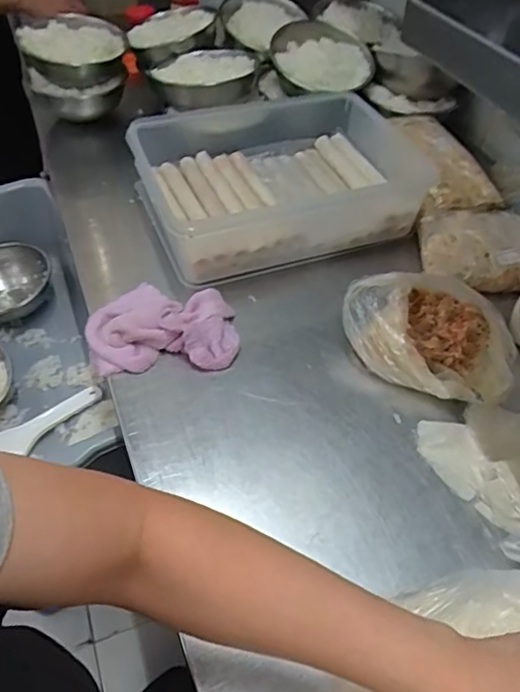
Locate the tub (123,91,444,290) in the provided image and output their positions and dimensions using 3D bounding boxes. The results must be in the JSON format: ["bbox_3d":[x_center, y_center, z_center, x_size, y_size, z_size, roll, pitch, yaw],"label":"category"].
[{"bbox_3d":[0.029,-0.233,0.774,0.380,0.113,0.272,-15,51,-14],"label":"tub"}]

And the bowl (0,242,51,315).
[{"bbox_3d":[-0.462,-0.099,0.997,0.174,0.091,0.153,-24,54,-20],"label":"bowl"}]

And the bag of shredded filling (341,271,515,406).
[{"bbox_3d":[0.194,-0.018,0.607,0.187,0.070,0.140,31,56,23],"label":"bag of shredded filling"}]

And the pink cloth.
[{"bbox_3d":[-0.115,-0.026,0.644,0.172,0.035,0.131,-3,49,-4],"label":"pink cloth"}]

